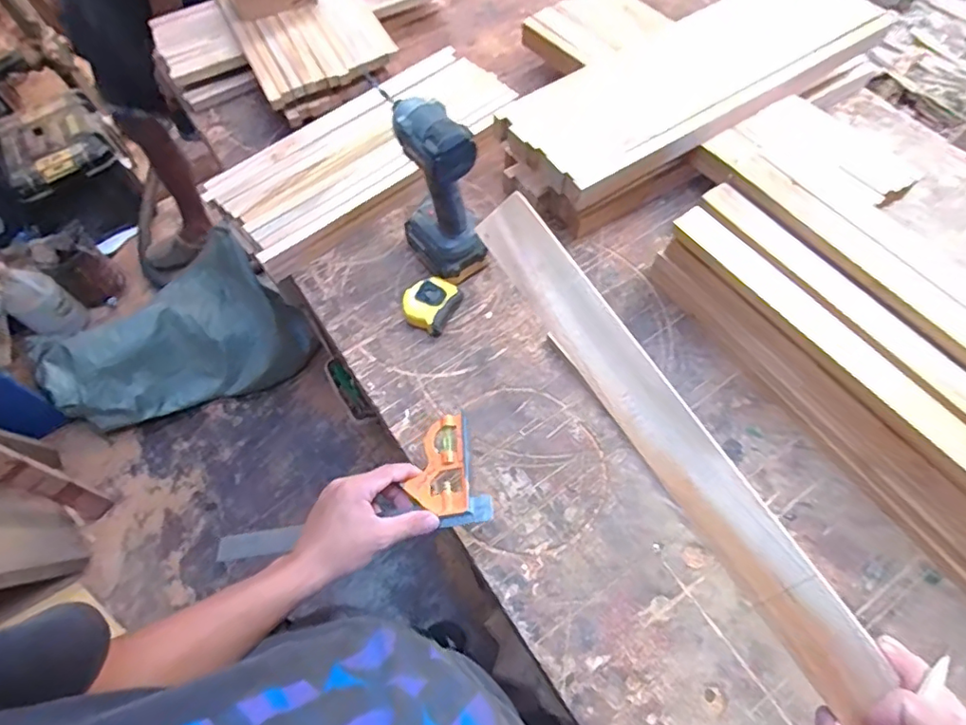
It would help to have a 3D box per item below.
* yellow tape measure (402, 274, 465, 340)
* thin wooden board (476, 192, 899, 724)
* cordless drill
[{"bbox_3d":[-0.071,-0.080,0.744,0.069,0.040,0.074,25,66,14],"label":"yellow tape measure"},{"bbox_3d":[0.170,0.127,0.314,0.044,0.009,0.574,-40,74,20],"label":"thin wooden board"},{"bbox_3d":[-0.060,-0.213,0.711,0.073,0.247,0.125,-36,67,-15],"label":"cordless drill"}]

